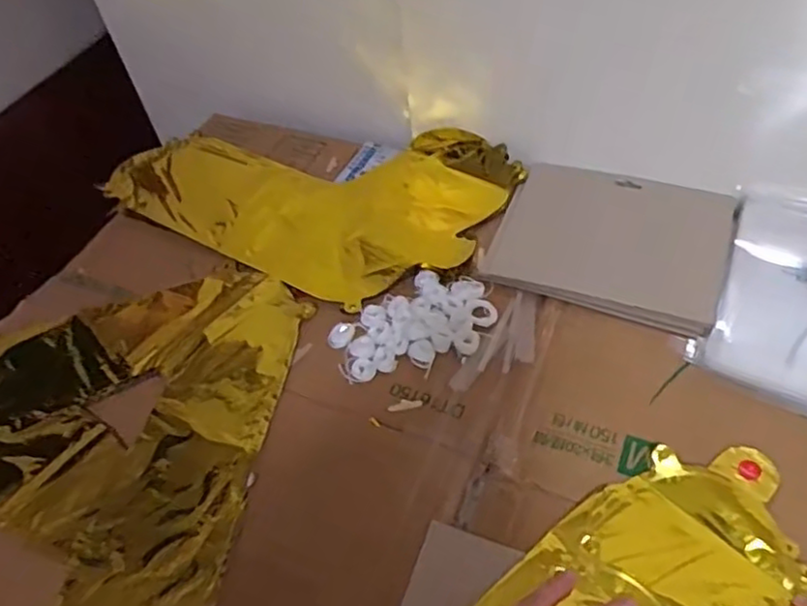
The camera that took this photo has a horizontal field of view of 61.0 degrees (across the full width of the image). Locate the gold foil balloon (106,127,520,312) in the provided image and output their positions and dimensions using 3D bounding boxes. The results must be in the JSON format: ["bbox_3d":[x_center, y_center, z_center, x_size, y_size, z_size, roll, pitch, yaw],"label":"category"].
[{"bbox_3d":[-0.103,-0.130,0.721,0.396,0.036,0.231,23,57,24],"label":"gold foil balloon"}]

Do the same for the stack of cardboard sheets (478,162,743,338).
[{"bbox_3d":[0.195,-0.059,0.645,0.205,0.022,0.168,16,54,19],"label":"stack of cardboard sheets"}]

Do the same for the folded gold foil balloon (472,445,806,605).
[{"bbox_3d":[0.159,0.191,0.444,0.269,0.026,0.143,-33,53,-22],"label":"folded gold foil balloon"}]

